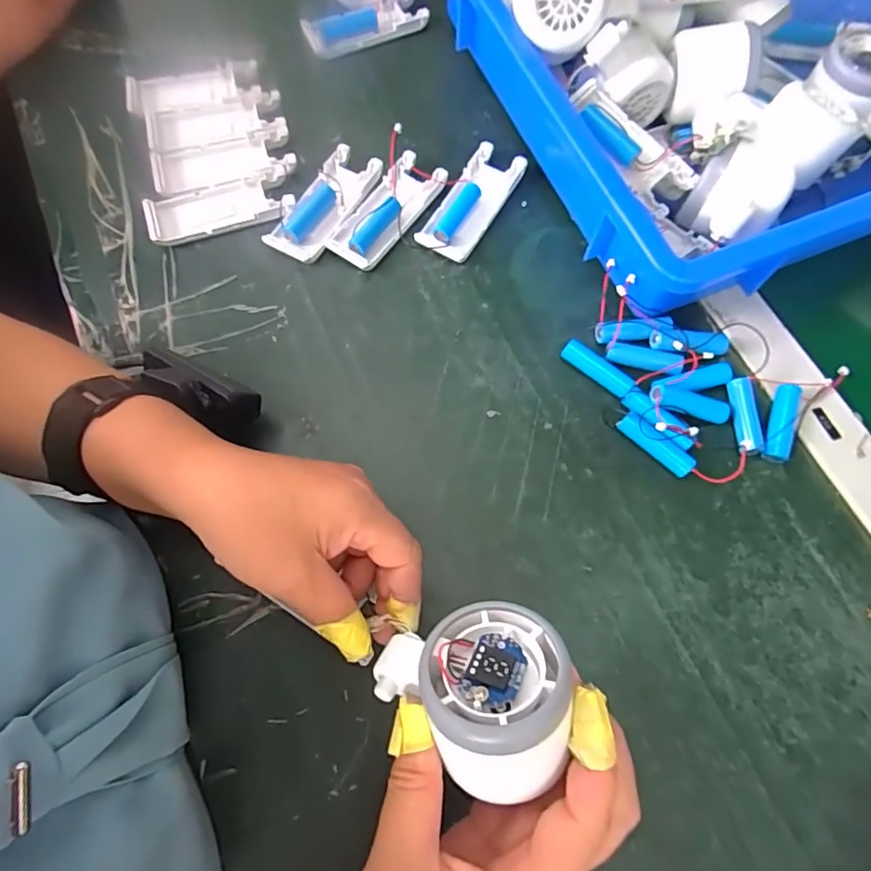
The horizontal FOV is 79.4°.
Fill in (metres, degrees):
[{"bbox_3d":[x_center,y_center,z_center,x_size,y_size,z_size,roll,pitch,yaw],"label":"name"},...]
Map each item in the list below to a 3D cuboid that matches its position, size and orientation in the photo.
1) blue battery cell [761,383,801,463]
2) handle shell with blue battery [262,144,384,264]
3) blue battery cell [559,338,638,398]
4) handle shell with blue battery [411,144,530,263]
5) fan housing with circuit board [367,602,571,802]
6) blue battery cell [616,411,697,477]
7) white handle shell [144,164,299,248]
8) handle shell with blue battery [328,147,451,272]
[{"bbox_3d":[0.220,-0.007,0.333,0.017,0.018,0.053,24,74,8],"label":"blue battery cell"},{"bbox_3d":[-0.081,-0.172,0.390,0.043,0.012,0.098,32,75,10],"label":"handle shell with blue battery"},{"bbox_3d":[0.107,-0.044,0.347,0.050,0.012,0.014,39,76,12],"label":"blue battery cell"},{"bbox_3d":[0.027,-0.176,0.395,0.040,0.015,0.100,31,75,10],"label":"handle shell with blue battery"},{"bbox_3d":[0.014,0.109,0.217,0.082,0.054,0.060,-5,36,5],"label":"fan housing with circuit board"},{"bbox_3d":[0.138,0.006,0.330,0.051,0.014,0.011,40,77,12],"label":"blue battery cell"},{"bbox_3d":[-0.161,-0.171,0.391,0.104,0.009,0.038,-20,73,-6],"label":"white handle shell"},{"bbox_3d":[-0.036,-0.167,0.390,0.040,0.015,0.099,35,76,11],"label":"handle shell with blue battery"}]

